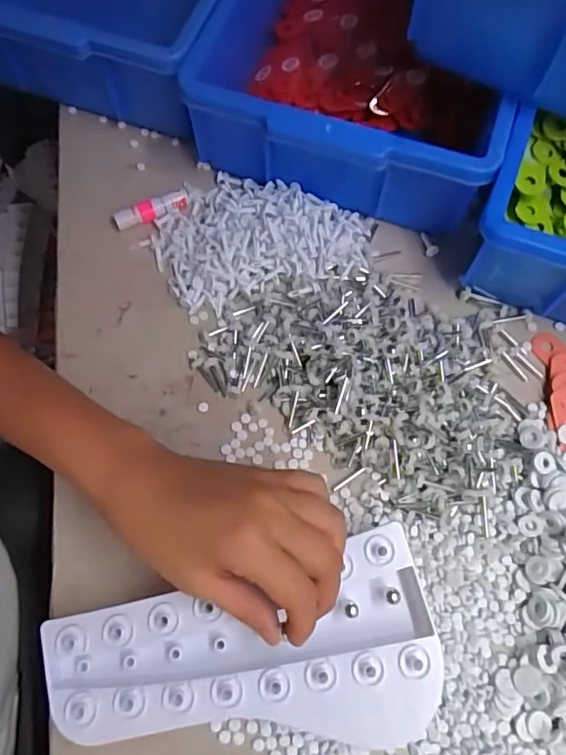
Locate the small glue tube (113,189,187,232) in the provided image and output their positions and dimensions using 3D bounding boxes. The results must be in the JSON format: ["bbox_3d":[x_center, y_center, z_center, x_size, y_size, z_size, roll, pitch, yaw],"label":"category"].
[{"bbox_3d":[-0.113,-0.144,0.466,0.064,0.017,0.015,-22,71,-6],"label":"small glue tube"}]

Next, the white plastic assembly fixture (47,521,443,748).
[{"bbox_3d":[-0.024,0.165,0.332,0.230,0.030,0.111,-5,70,-3],"label":"white plastic assembly fixture"}]

